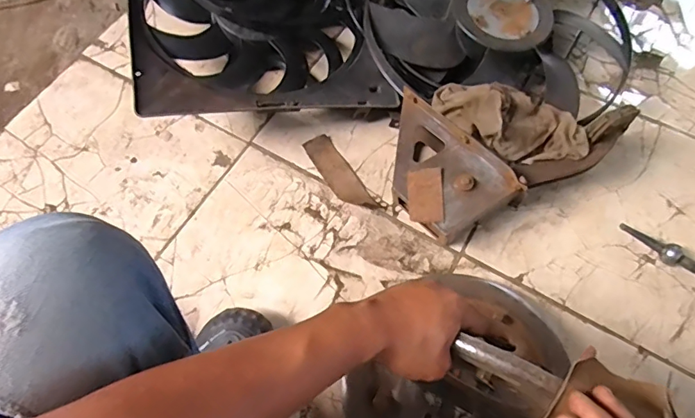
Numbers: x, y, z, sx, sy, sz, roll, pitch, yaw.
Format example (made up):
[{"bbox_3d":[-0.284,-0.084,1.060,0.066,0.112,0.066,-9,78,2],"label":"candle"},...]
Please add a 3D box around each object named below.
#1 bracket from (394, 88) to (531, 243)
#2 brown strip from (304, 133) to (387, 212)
[{"bbox_3d":[0.136,-0.059,0.777,0.151,0.089,0.229,-38,71,-13],"label":"bracket"},{"bbox_3d":[-0.012,-0.055,0.824,0.051,0.008,0.170,-30,68,-13],"label":"brown strip"}]

